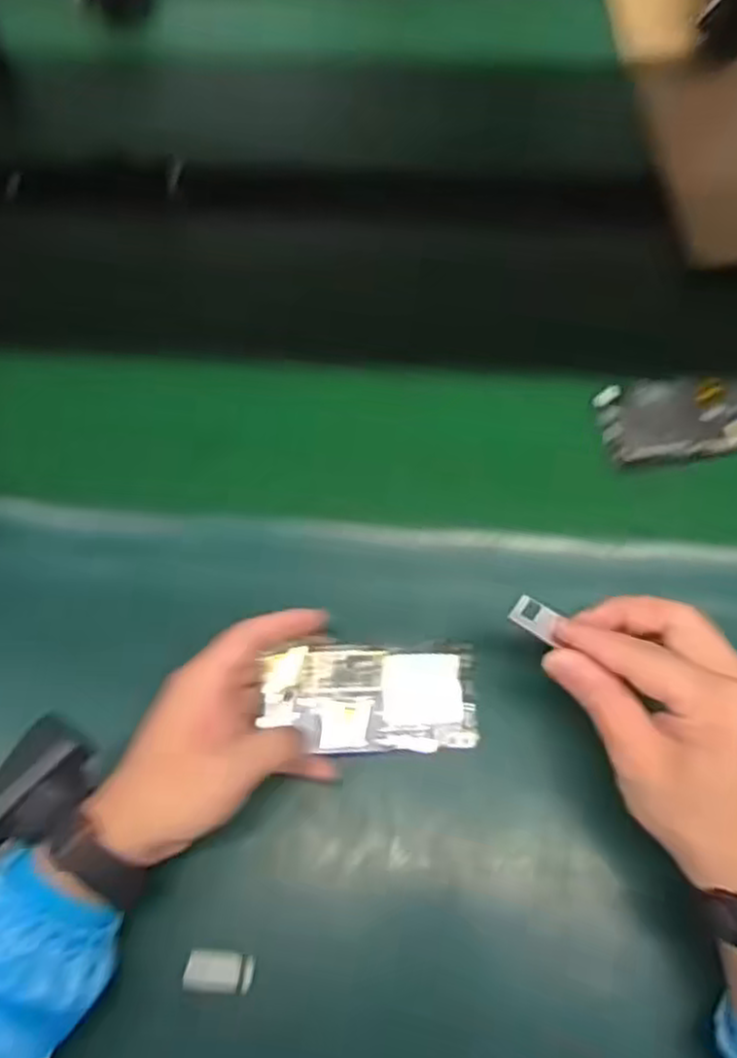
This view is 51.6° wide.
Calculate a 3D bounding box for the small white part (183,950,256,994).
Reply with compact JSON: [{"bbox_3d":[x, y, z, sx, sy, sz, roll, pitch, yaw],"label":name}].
[{"bbox_3d":[-0.082,0.243,0.418,0.037,0.007,0.020,2,63,5],"label":"small white part"}]

